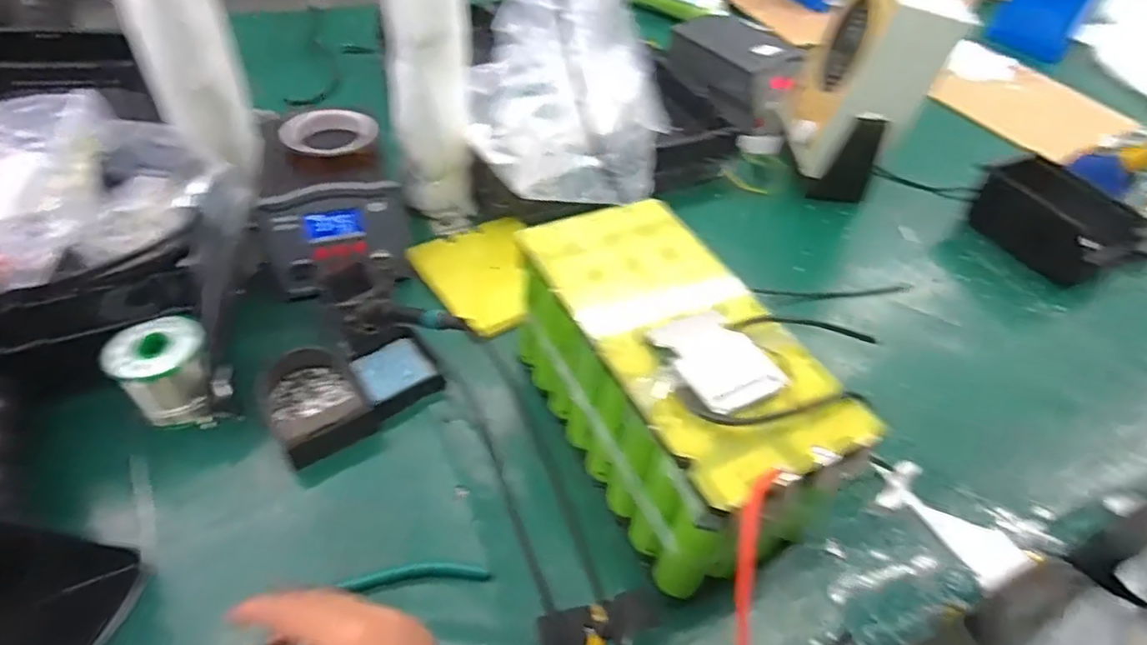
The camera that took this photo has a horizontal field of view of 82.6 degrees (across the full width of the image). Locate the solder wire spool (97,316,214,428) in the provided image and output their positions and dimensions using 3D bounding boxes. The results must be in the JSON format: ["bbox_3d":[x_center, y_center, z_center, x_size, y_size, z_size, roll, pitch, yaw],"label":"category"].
[{"bbox_3d":[-0.335,0.041,0.542,0.068,0.070,0.065,3,47,-4],"label":"solder wire spool"}]

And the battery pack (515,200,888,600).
[{"bbox_3d":[0.074,0.046,0.517,0.136,0.147,0.275,-19,52,-22],"label":"battery pack"}]

